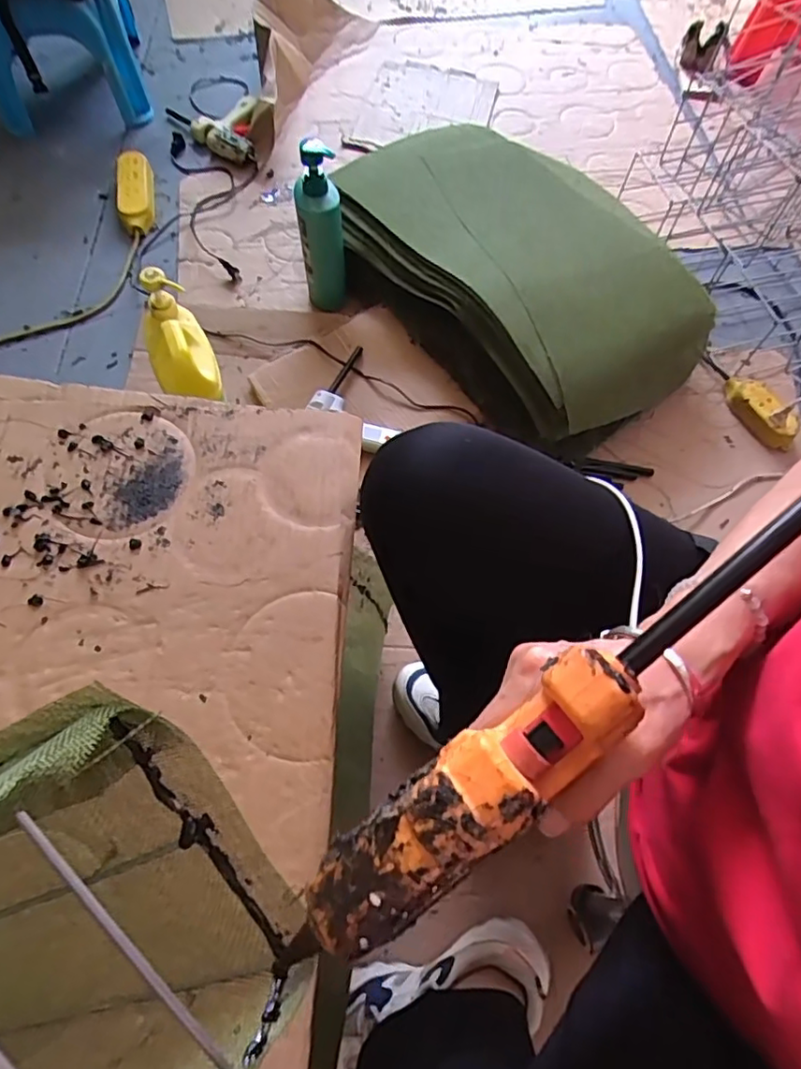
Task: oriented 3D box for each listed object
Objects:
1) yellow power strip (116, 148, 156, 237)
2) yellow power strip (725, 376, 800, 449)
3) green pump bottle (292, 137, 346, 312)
[{"bbox_3d":[-0.495,-0.641,1.112,0.065,0.034,0.201,-10,66,-7],"label":"yellow power strip"},{"bbox_3d":[0.580,-0.207,0.957,0.059,0.042,0.133,-25,69,-15],"label":"yellow power strip"},{"bbox_3d":[-0.123,-0.463,0.925,0.068,0.256,0.059,-2,65,-5],"label":"green pump bottle"}]

